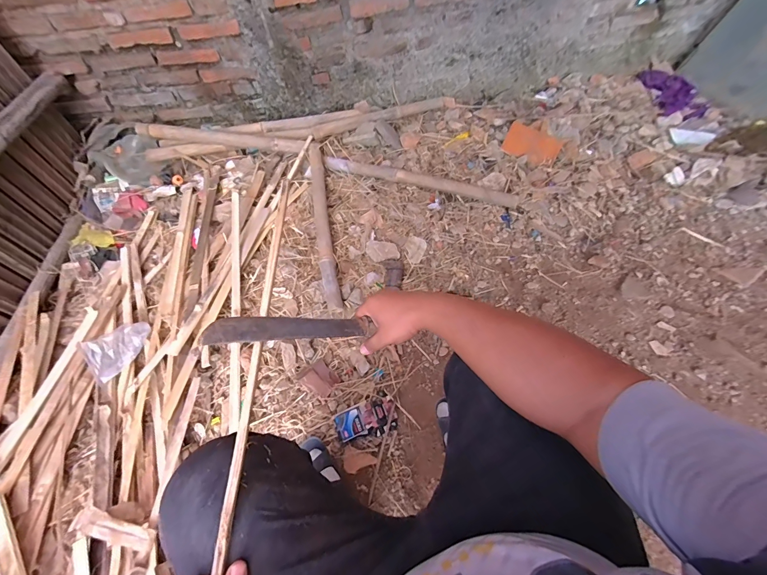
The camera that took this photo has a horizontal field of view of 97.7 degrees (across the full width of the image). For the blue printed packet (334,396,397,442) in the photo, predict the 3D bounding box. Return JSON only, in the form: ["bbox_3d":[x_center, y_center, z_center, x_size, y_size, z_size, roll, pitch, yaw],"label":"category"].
[{"bbox_3d":[-0.038,0.317,0.802,0.140,0.016,0.080,-18,56,-9],"label":"blue printed packet"}]

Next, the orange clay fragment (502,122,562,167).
[{"bbox_3d":[0.539,-0.520,1.226,0.192,0.030,0.114,29,102,17],"label":"orange clay fragment"}]

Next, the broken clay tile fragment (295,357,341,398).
[{"bbox_3d":[-0.163,0.230,0.846,0.078,0.023,0.086,-38,67,-20],"label":"broken clay tile fragment"}]

